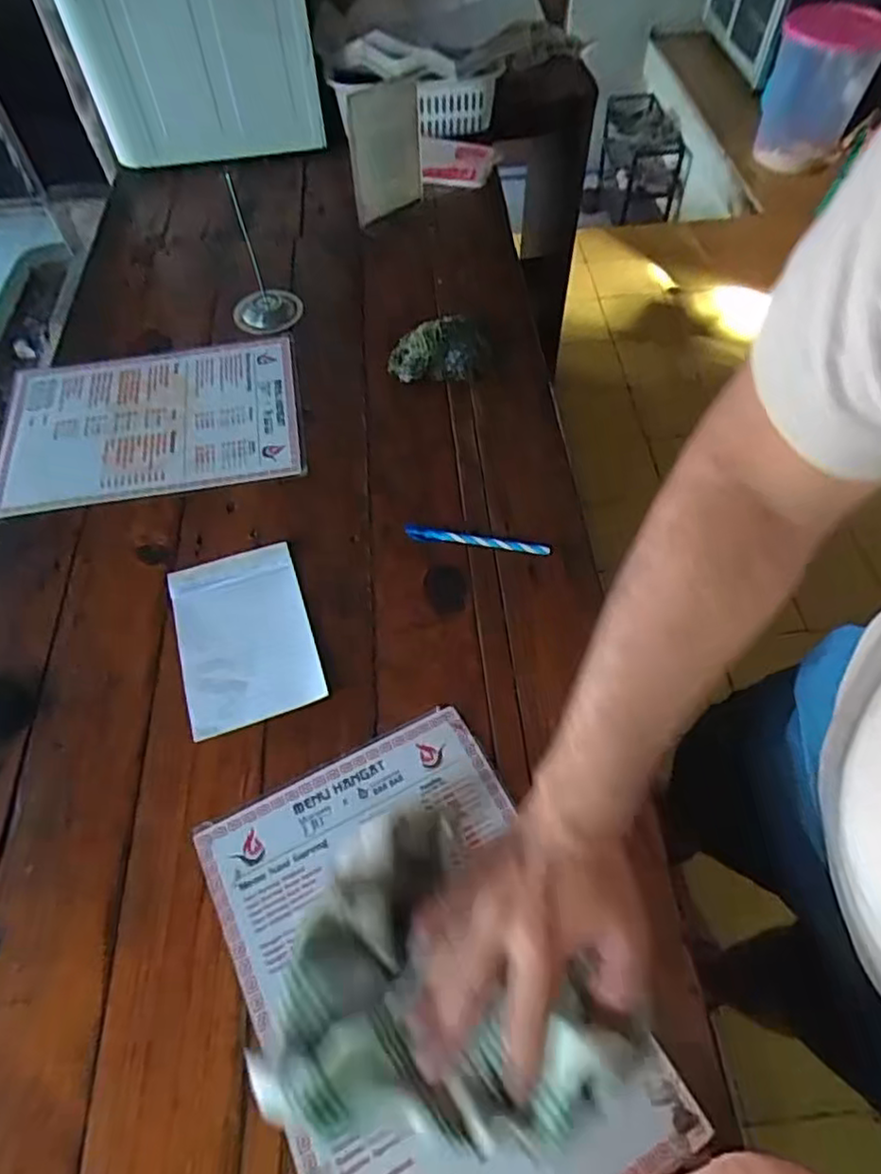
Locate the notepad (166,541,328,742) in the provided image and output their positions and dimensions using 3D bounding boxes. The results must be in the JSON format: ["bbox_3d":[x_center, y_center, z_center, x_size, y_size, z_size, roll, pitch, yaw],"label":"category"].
[{"bbox_3d":[-0.162,0.039,0.555,0.105,0.010,0.154,-16,58,-10],"label":"notepad"}]

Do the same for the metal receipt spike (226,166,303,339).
[{"bbox_3d":[-0.204,-0.367,0.739,0.076,0.138,0.076,-10,57,-6],"label":"metal receipt spike"}]

